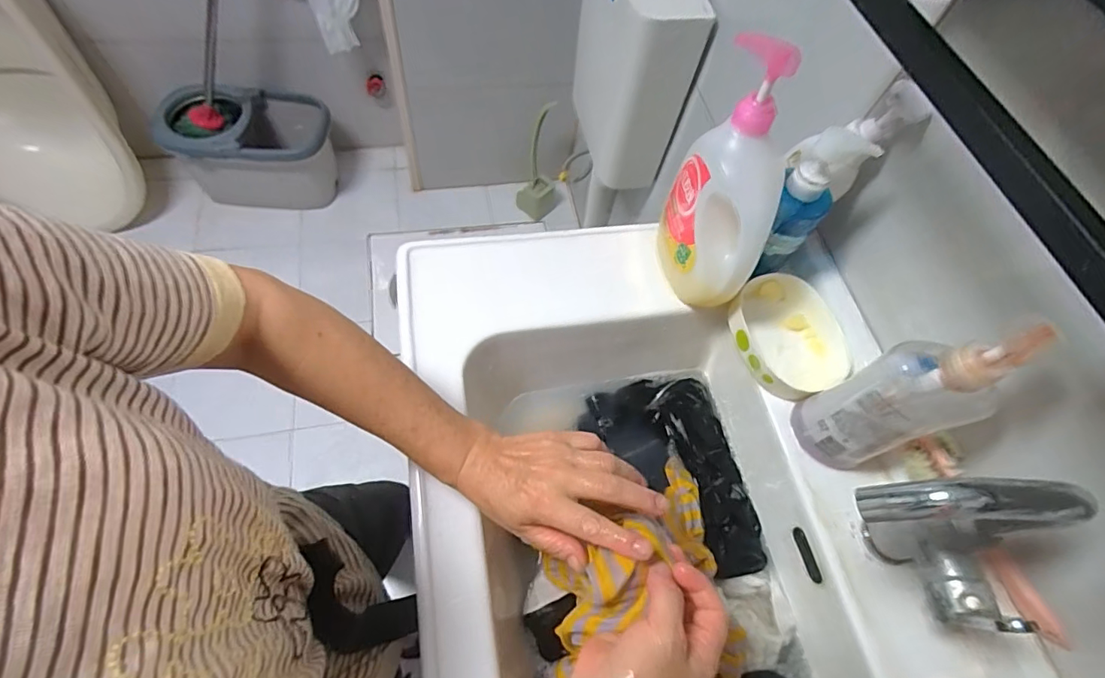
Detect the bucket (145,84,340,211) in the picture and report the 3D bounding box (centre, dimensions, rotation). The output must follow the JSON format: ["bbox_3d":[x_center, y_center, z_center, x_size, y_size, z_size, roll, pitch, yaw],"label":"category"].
[{"bbox_3d":[-0.920,-0.587,1.550,0.446,0.265,0.315,6,62,-4],"label":"bucket"}]

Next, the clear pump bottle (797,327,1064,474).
[{"bbox_3d":[0.289,0.050,0.417,0.053,0.220,0.074,-19,66,-16],"label":"clear pump bottle"}]

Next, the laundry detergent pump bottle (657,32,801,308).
[{"bbox_3d":[0.174,-0.145,0.483,0.061,0.252,0.129,-24,63,-34],"label":"laundry detergent pump bottle"}]

